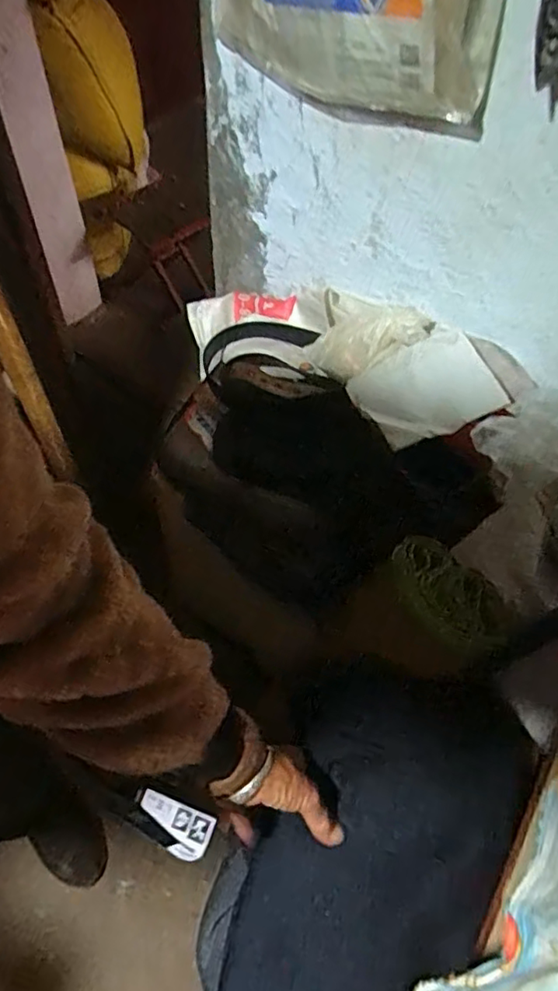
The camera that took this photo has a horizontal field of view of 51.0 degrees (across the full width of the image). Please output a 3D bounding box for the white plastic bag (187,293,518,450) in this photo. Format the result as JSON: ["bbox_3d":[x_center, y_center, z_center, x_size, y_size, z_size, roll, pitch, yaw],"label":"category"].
[{"bbox_3d":[0.048,-0.184,0.734,0.464,0.073,0.169,24,57,31],"label":"white plastic bag"}]

